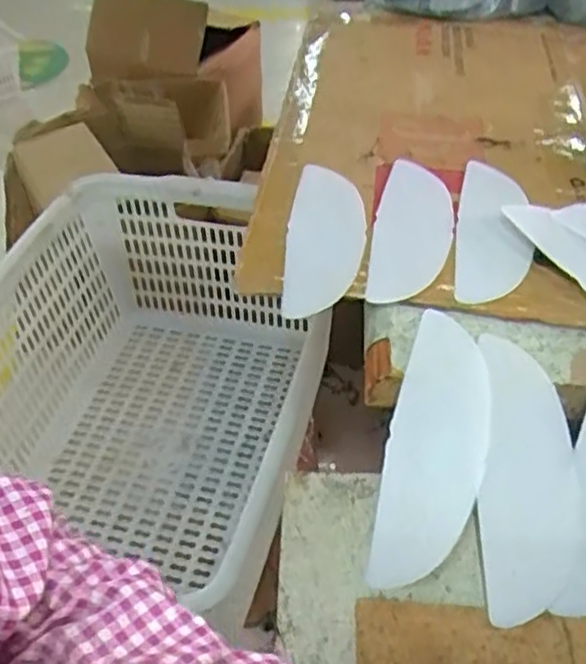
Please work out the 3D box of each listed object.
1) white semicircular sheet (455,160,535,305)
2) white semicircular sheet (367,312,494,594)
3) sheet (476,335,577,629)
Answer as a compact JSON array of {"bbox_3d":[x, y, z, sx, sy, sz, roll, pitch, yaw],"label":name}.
[{"bbox_3d":[0.172,-0.093,0.616,0.060,0.011,0.177,6,48,6],"label":"white semicircular sheet"},{"bbox_3d":[0.100,0.081,0.499,0.064,0.008,0.193,13,71,12],"label":"white semicircular sheet"},{"bbox_3d":[0.160,0.096,0.488,0.063,0.010,0.192,5,66,5],"label":"sheet"}]

